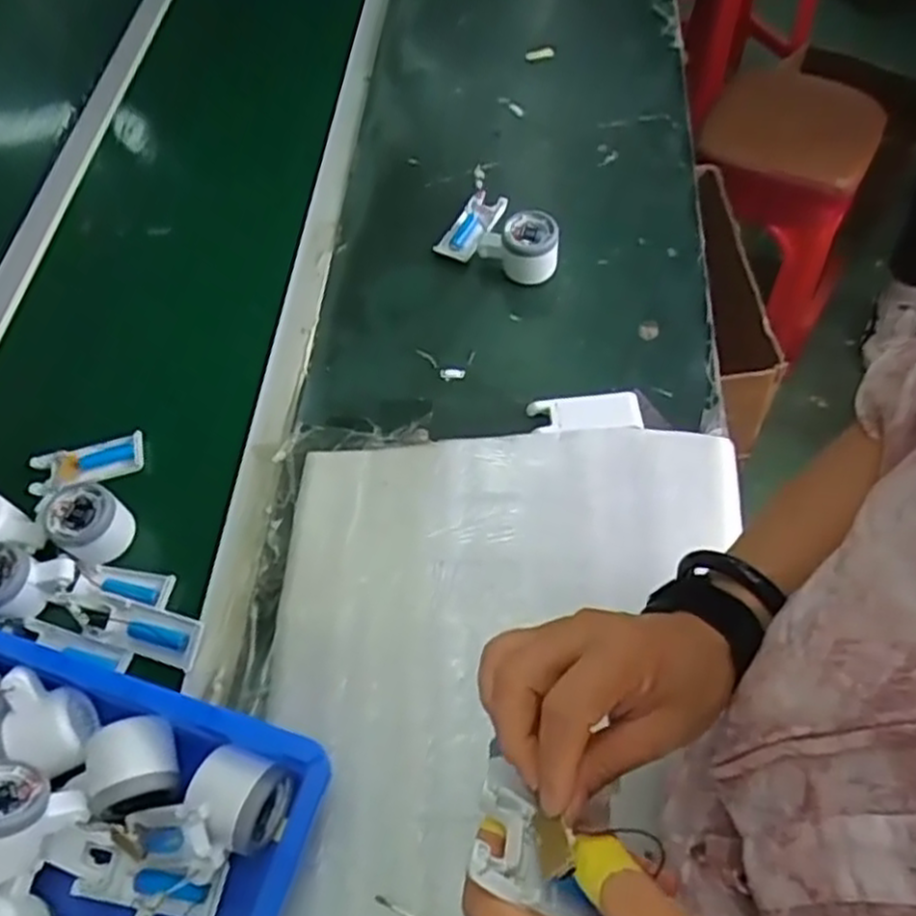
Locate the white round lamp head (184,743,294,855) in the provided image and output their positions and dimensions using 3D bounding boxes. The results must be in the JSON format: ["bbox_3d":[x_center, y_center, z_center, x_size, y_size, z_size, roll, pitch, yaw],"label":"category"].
[{"bbox_3d":[-0.150,0.233,0.510,0.056,0.053,0.057,16,62,14],"label":"white round lamp head"}]

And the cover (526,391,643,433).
[{"bbox_3d":[0.117,-0.043,0.689,0.100,0.007,0.040,-3,59,3],"label":"cover"}]

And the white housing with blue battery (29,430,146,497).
[{"bbox_3d":[-0.350,0.009,0.707,0.103,0.018,0.043,-14,59,-4],"label":"white housing with blue battery"}]

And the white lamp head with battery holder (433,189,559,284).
[{"bbox_3d":[0.054,-0.252,0.804,0.133,0.053,0.094,21,63,16],"label":"white lamp head with battery holder"}]

